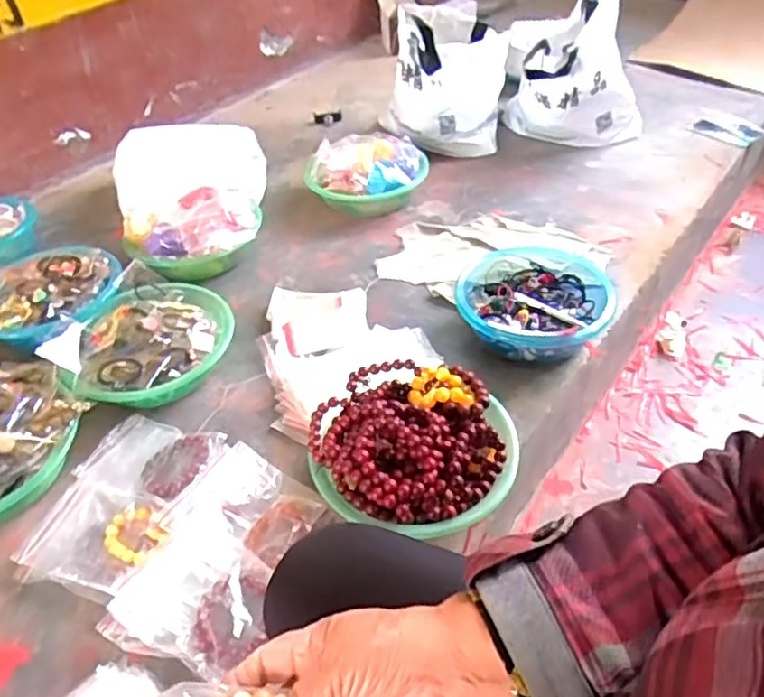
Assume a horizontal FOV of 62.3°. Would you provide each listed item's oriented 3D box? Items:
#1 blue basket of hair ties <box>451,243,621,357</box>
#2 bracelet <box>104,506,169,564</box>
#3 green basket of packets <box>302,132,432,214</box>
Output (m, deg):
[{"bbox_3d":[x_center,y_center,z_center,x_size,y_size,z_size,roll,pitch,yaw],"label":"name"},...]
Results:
[{"bbox_3d":[0.217,-0.074,0.962,0.241,0.081,0.252,-3,42,3],"label":"blue basket of hair ties"},{"bbox_3d":[-0.280,0.208,0.709,0.076,0.008,0.055,27,52,31],"label":"bracelet"},{"bbox_3d":[-0.031,-0.349,1.237,0.226,0.124,0.210,-9,42,-3],"label":"green basket of packets"}]

